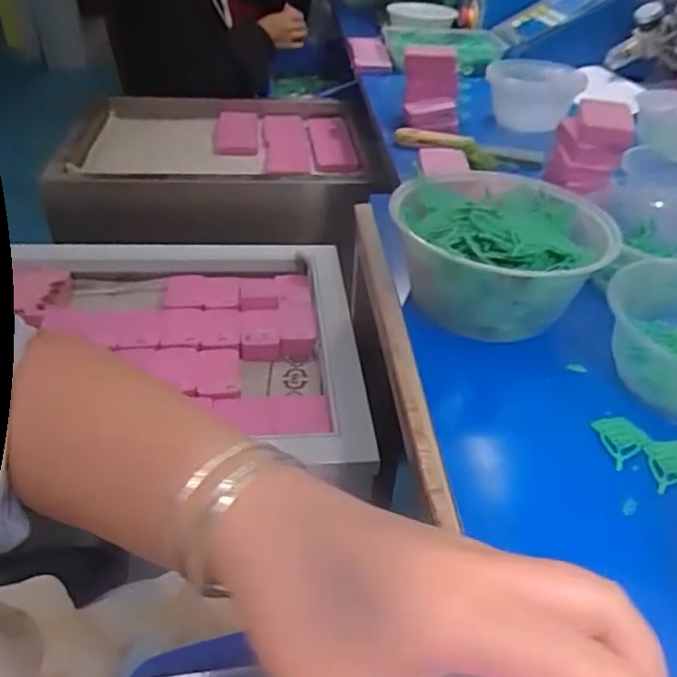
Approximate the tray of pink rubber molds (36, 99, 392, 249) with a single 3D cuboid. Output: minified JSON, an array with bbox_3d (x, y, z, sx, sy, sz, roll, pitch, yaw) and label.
[{"bbox_3d":[-0.206,-0.308,1.054,0.496,0.118,0.425,-2,38,-8],"label":"tray of pink rubber molds"}]

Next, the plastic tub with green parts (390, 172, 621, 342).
[{"bbox_3d":[0.122,-0.065,0.484,0.157,0.074,0.148,3,38,-2],"label":"plastic tub with green parts"}]

